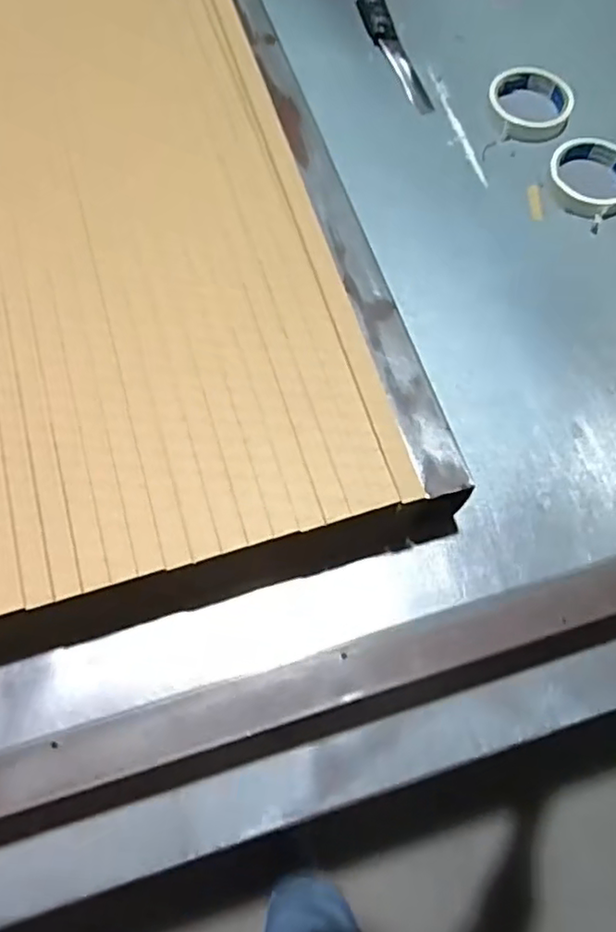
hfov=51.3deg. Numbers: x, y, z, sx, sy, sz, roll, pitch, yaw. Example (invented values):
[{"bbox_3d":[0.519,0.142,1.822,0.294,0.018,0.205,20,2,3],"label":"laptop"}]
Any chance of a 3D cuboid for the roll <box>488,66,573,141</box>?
[{"bbox_3d":[0.247,-0.403,0.715,0.092,0.018,0.096,0,69,-1],"label":"roll"}]

